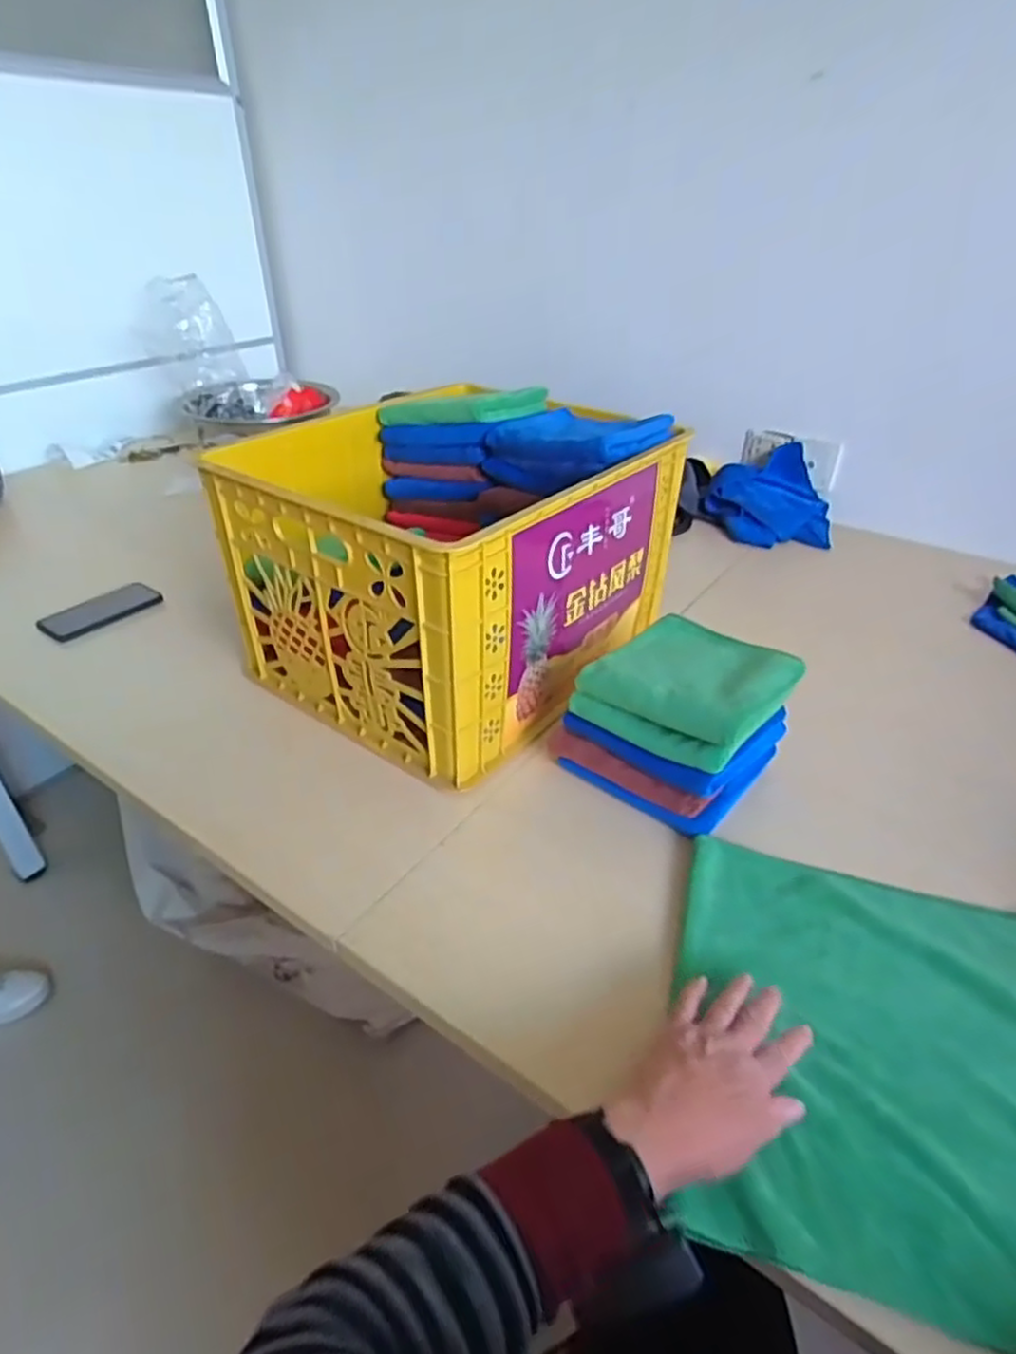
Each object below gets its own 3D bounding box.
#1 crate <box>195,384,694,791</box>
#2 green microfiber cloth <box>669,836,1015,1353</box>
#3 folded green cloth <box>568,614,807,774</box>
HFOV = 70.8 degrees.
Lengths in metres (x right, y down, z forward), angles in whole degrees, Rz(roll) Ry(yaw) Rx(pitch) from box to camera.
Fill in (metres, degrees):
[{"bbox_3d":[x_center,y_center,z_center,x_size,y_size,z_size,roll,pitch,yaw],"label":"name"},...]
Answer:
[{"bbox_3d":[-0.072,-0.155,0.896,0.391,0.268,0.429,23,41,29],"label":"crate"},{"bbox_3d":[0.293,0.280,0.540,0.311,0.016,0.328,11,36,10],"label":"green microfiber cloth"},{"bbox_3d":[0.183,0.003,0.710,0.166,0.057,0.163,26,43,33],"label":"folded green cloth"}]

